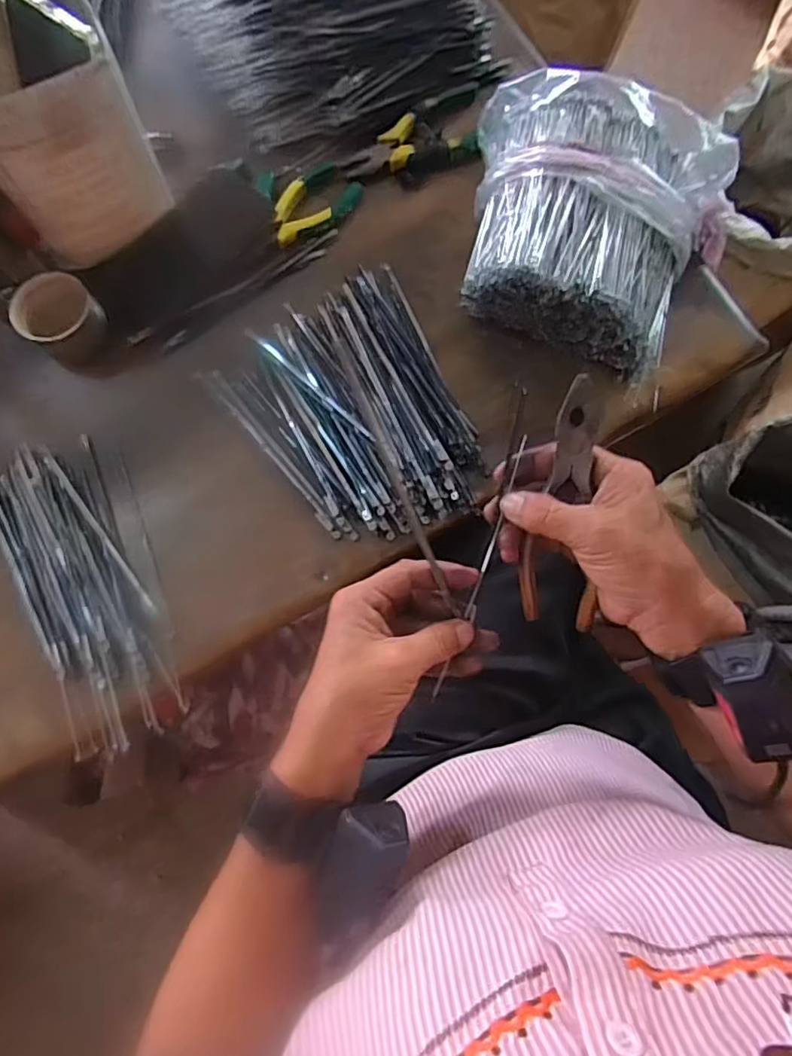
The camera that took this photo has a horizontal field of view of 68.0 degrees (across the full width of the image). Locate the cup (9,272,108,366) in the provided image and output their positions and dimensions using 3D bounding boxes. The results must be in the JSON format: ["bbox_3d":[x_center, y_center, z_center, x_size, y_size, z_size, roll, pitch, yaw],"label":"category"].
[{"bbox_3d":[-0.280,-0.176,0.495,0.055,0.048,0.058,0,77,-1],"label":"cup"}]

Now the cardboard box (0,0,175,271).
[{"bbox_3d":[-0.264,-0.307,0.467,0.123,0.155,0.098,-27,79,-7],"label":"cardboard box"}]

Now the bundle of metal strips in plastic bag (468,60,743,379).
[{"bbox_3d":[0.160,-0.258,0.493,0.233,0.084,0.202,24,78,4],"label":"bundle of metal strips in plastic bag"}]

